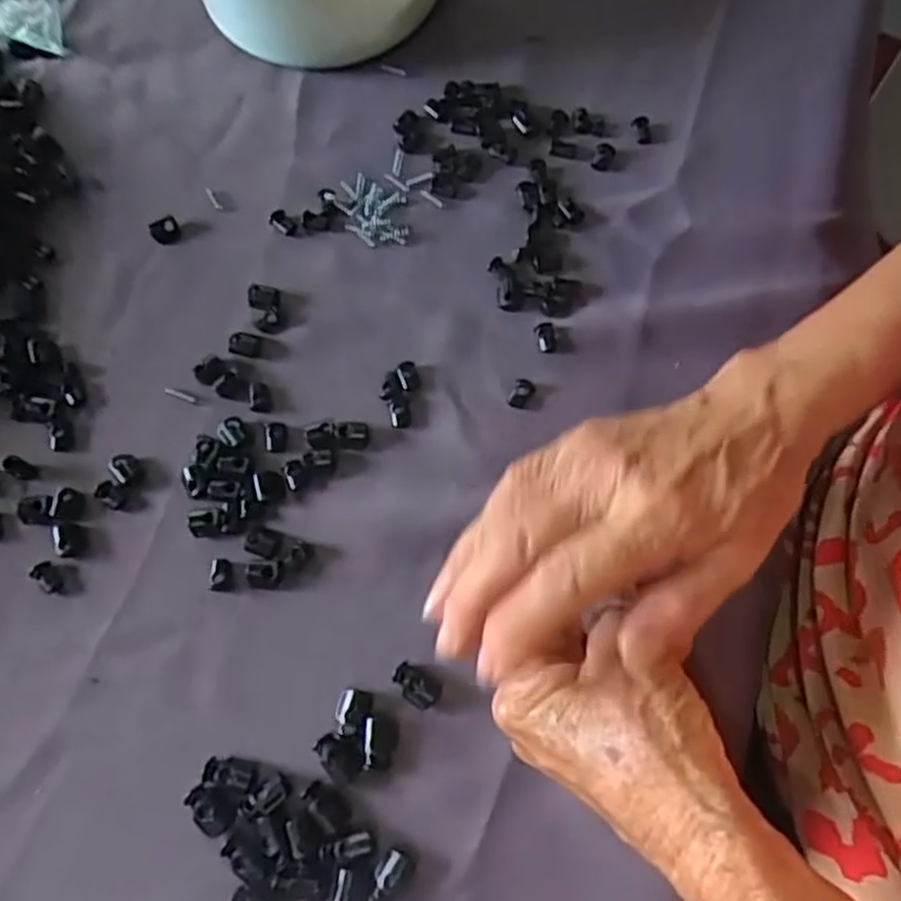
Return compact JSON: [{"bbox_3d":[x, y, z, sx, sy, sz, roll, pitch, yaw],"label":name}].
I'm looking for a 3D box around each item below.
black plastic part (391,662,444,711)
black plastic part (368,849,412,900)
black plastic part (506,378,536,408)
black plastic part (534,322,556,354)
[{"bbox_3d":[-0.015,0.099,0.316,0.021,0.004,0.014,31,74,12],"label":"black plastic part"},{"bbox_3d":[-0.024,0.167,0.292,0.010,0.004,0.020,29,73,11],"label":"black plastic part"},{"bbox_3d":[0.034,-0.028,0.360,0.010,0.004,0.016,24,72,10],"label":"black plastic part"},{"bbox_3d":[0.047,-0.056,0.367,0.009,0.004,0.015,-7,70,-1],"label":"black plastic part"}]

